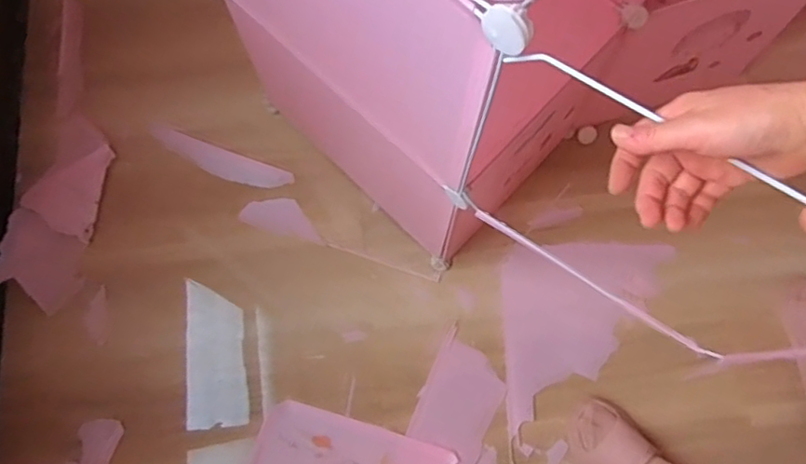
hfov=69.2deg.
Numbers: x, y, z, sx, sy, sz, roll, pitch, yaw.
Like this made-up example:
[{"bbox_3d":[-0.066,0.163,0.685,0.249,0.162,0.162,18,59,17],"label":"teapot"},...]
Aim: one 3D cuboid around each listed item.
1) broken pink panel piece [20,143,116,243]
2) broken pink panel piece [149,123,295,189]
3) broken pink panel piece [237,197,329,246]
[{"bbox_3d":[-0.630,-0.090,1.127,0.148,0.014,0.179,21,75,8],"label":"broken pink panel piece"},{"bbox_3d":[-0.365,-0.143,1.141,0.305,0.010,0.057,21,75,8],"label":"broken pink panel piece"},{"bbox_3d":[-0.223,-0.029,1.112,0.167,0.004,0.068,15,75,6],"label":"broken pink panel piece"}]

